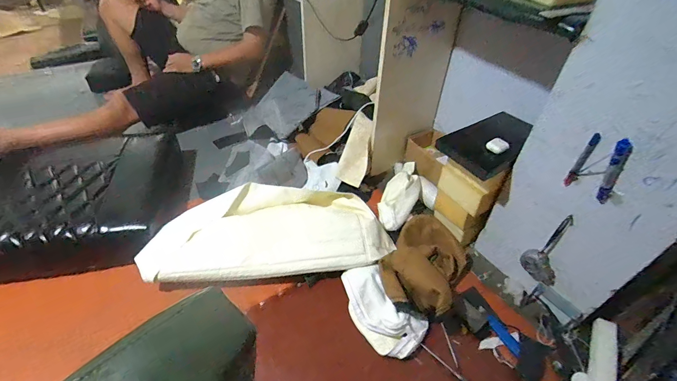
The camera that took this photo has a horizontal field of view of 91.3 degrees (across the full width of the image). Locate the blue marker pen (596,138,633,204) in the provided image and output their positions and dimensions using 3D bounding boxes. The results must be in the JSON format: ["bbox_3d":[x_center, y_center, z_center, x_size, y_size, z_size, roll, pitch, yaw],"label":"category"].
[{"bbox_3d":[0.534,-0.033,0.646,0.018,0.179,0.019,-27,47,2],"label":"blue marker pen"}]

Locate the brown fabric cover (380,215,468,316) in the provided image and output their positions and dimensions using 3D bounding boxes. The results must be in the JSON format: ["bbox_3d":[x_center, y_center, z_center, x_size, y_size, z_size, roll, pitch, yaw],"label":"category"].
[{"bbox_3d":[0.246,0.187,0.928,0.211,0.097,0.311,23,46,19],"label":"brown fabric cover"}]

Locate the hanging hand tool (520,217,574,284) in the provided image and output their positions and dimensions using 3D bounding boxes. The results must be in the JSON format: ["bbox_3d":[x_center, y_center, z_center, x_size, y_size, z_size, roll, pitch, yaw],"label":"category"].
[{"bbox_3d":[0.523,0.153,0.816,0.093,0.196,0.041,36,51,30],"label":"hanging hand tool"}]

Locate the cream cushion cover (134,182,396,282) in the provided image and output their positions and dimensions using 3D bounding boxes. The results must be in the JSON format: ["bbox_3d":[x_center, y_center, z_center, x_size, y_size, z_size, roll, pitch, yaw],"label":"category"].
[{"bbox_3d":[-0.198,0.099,0.992,0.675,0.081,0.299,-4,43,-8],"label":"cream cushion cover"}]

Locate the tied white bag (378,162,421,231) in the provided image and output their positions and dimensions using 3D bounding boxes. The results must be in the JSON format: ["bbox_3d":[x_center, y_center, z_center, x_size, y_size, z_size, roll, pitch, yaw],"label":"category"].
[{"bbox_3d":[0.221,0.013,1.158,0.115,0.077,0.305,19,60,15],"label":"tied white bag"}]

